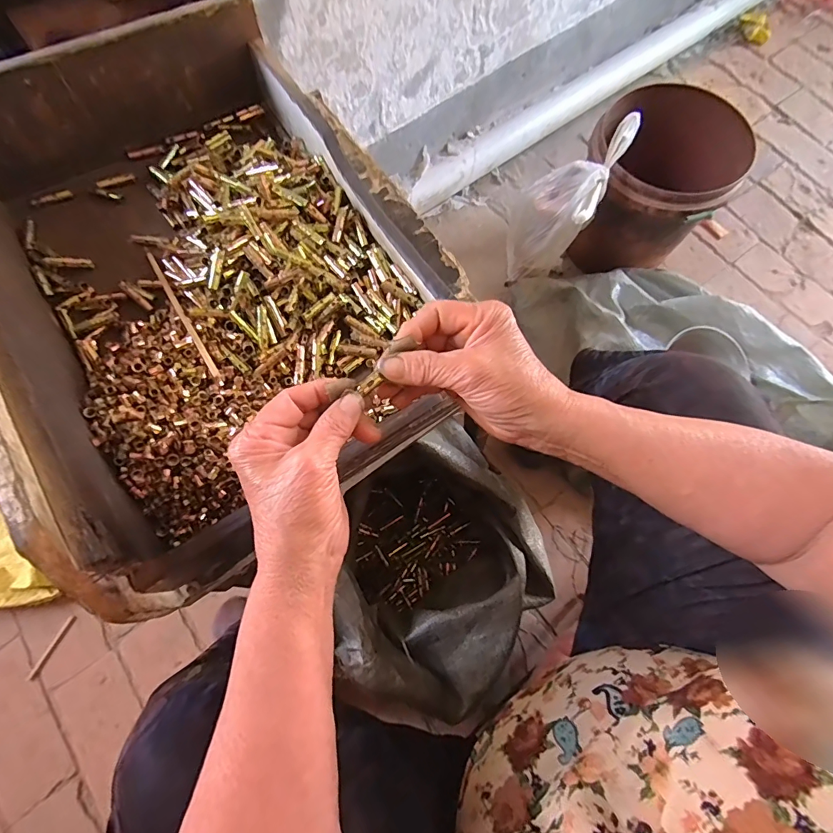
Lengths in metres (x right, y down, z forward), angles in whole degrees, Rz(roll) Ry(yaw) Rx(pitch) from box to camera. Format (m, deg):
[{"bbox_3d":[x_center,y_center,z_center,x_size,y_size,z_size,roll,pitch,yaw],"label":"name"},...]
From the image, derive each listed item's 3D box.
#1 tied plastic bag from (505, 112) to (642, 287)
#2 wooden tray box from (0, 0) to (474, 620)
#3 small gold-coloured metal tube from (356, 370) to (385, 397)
[{"bbox_3d":[0.250,-0.354,0.770,0.103,0.337,0.125,0,70,-21],"label":"tied plastic bag"},{"bbox_3d":[-0.194,-0.150,0.397,0.338,0.139,0.488,-31,74,-10],"label":"wooden tray box"},{"bbox_3d":[-0.032,-0.022,0.294,0.018,0.007,0.008,-38,75,-10],"label":"small gold-coloured metal tube"}]

